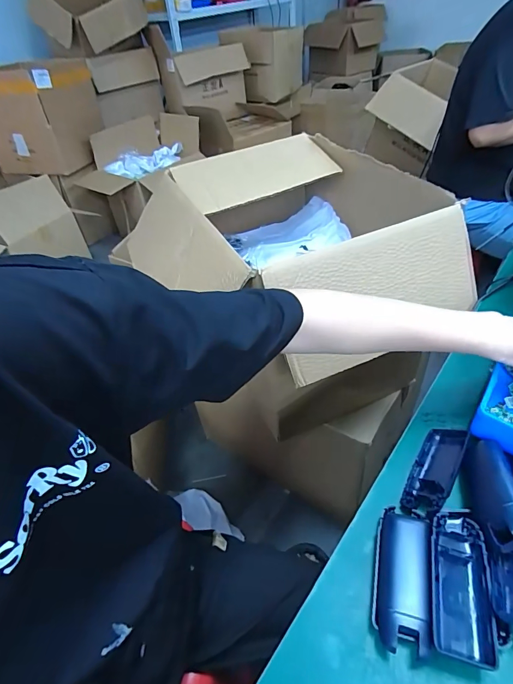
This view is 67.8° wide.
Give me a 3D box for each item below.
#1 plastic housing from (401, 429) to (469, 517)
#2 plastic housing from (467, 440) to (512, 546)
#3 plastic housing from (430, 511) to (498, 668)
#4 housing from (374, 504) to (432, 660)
[{"bbox_3d":[0.185,0.132,0.397,0.038,0.026,0.106,21,50,27],"label":"plastic housing"},{"bbox_3d":[0.221,0.134,0.356,0.030,0.030,0.101,6,31,13],"label":"plastic housing"},{"bbox_3d":[0.167,0.199,0.320,0.045,0.033,0.115,6,45,14],"label":"plastic housing"},{"bbox_3d":[0.125,0.204,0.331,0.041,0.032,0.106,8,45,15],"label":"housing"}]

